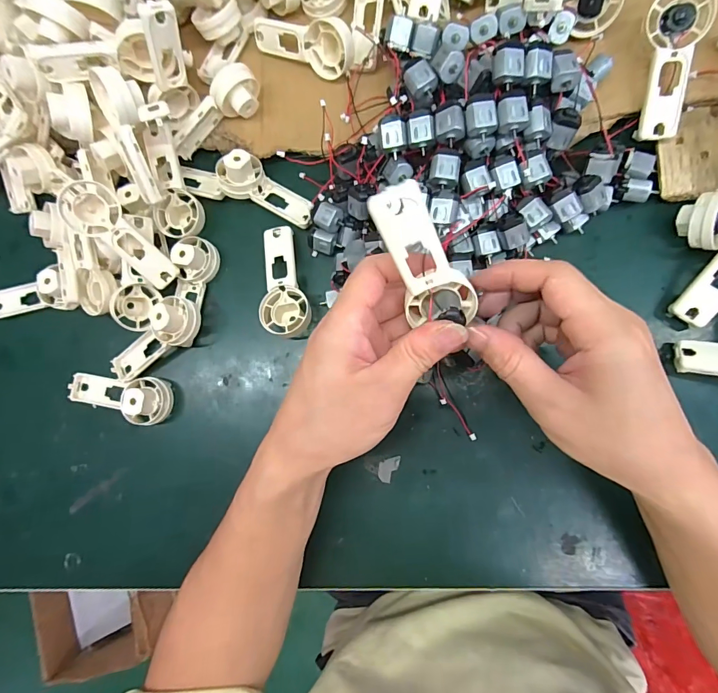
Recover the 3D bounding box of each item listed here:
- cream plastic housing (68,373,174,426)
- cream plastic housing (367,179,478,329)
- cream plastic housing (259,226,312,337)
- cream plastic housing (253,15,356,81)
[{"bbox_3d":[-0.207,0.043,0.348,0.094,0.028,0.038,6,84,9],"label":"cream plastic housing"},{"bbox_3d":[0.034,-0.040,0.209,0.034,0.089,0.018,-34,40,5],"label":"cream plastic housing"},{"bbox_3d":[-0.061,-0.055,0.335,0.038,0.020,0.092,-7,82,8],"label":"cream plastic housing"},{"bbox_3d":[-0.045,-0.252,0.336,0.093,0.039,0.016,26,52,14],"label":"cream plastic housing"}]

